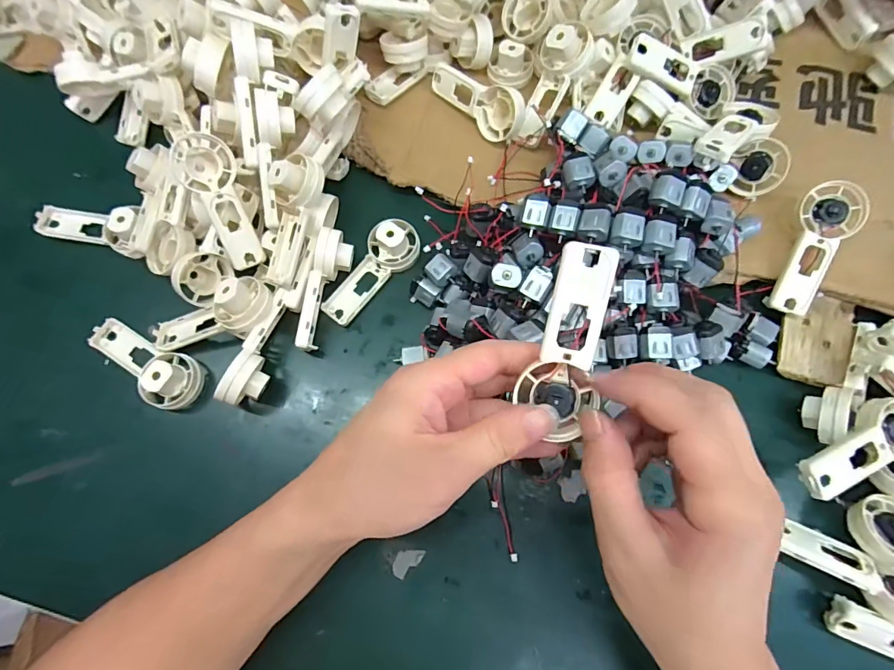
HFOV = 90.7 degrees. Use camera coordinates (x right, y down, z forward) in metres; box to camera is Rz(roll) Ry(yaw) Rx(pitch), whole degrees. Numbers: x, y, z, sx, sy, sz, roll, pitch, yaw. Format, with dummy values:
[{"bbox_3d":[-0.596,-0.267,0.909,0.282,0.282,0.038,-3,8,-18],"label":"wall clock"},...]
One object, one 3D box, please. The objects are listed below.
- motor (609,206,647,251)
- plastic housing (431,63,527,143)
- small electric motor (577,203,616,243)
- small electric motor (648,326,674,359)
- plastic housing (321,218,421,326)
[{"bbox_3d":[0.115,-0.069,0.281,0.019,0.012,0.024,9,73,4],"label":"motor"},{"bbox_3d":[0.024,-0.191,0.364,0.092,0.038,0.014,35,40,24],"label":"plastic housing"},{"bbox_3d":[0.097,-0.074,0.288,0.019,0.011,0.025,12,73,5],"label":"small electric motor"},{"bbox_3d":[0.135,0.005,0.283,0.015,0.012,0.020,5,72,3],"label":"small electric motor"},{"bbox_3d":[-0.059,-0.051,0.338,0.092,0.024,0.036,-42,76,-11],"label":"plastic housing"}]

